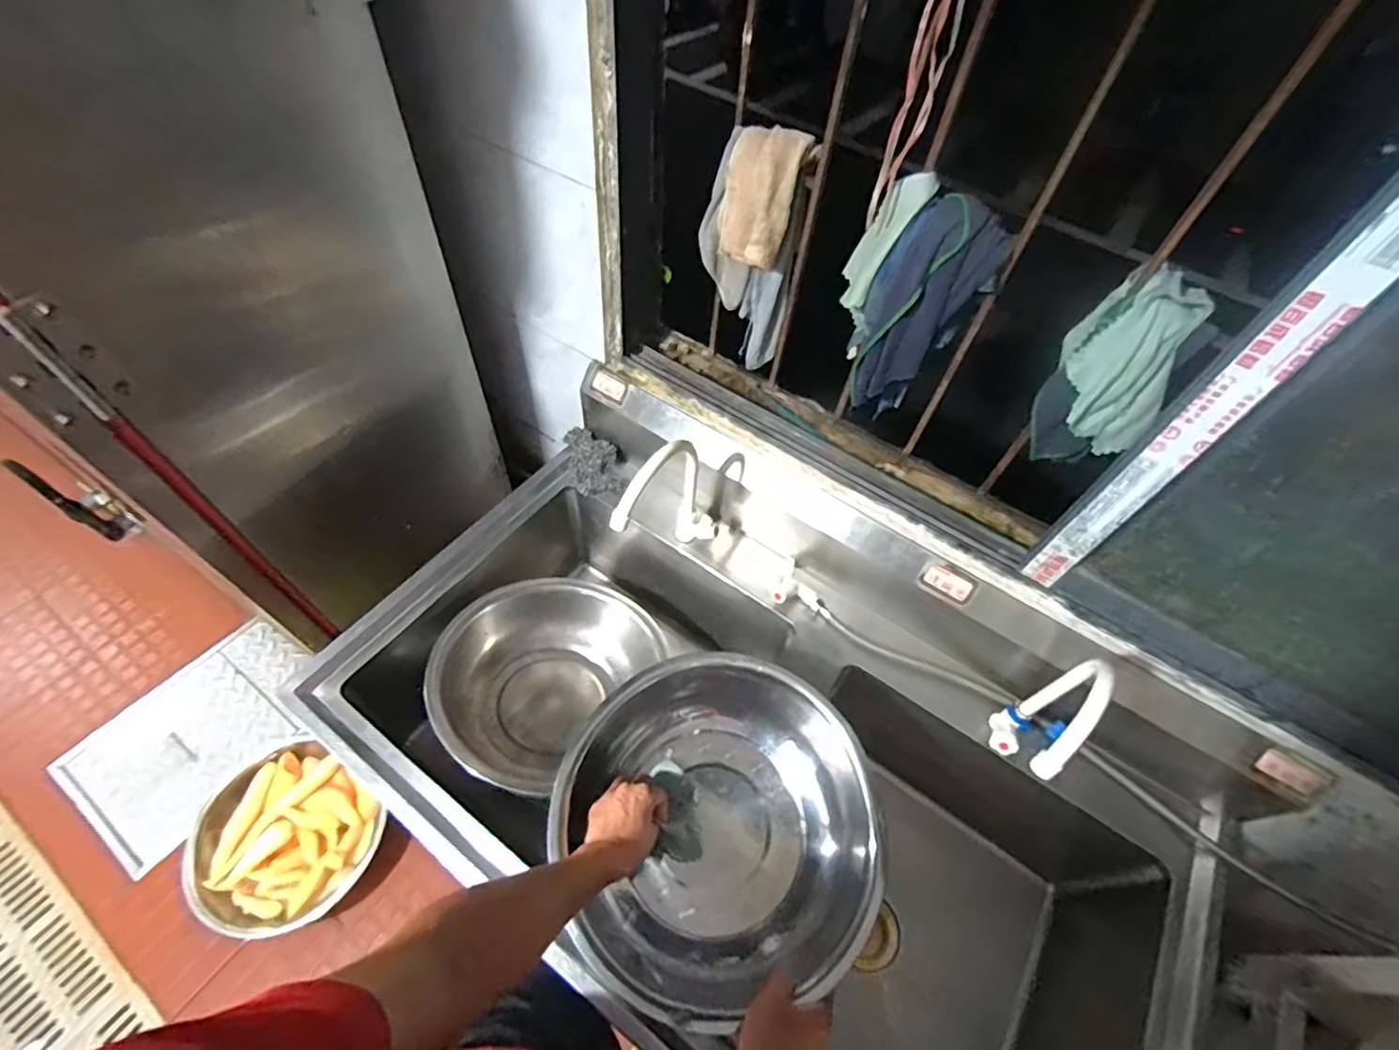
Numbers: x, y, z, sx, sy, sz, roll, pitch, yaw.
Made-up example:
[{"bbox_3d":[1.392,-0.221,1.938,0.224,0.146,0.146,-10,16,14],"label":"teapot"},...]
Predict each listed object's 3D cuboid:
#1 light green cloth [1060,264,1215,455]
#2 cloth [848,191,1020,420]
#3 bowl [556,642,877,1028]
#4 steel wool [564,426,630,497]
[{"bbox_3d":[0.494,-0.193,0.681,0.108,0.184,0.077,18,55,8],"label":"light green cloth"},{"bbox_3d":[0.289,-0.270,0.789,0.129,0.293,0.059,10,54,2],"label":"cloth"},{"bbox_3d":[0.026,0.368,0.741,0.357,0.128,0.364,2,54,-3],"label":"bowl"},{"bbox_3d":[-0.201,-0.122,1.119,0.088,0.037,0.177,-14,57,-14],"label":"steel wool"}]

